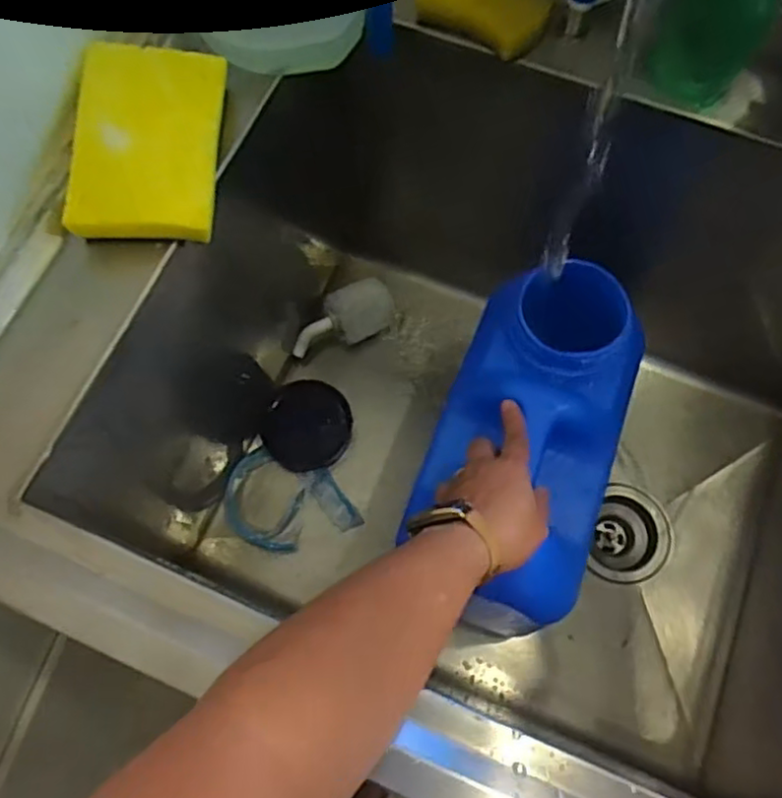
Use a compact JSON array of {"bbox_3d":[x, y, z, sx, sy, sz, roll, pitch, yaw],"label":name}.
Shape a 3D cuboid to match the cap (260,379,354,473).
[{"bbox_3d":[-0.101,0.031,0.809,0.105,0.026,0.105,-1,95,-14],"label":"cap"}]

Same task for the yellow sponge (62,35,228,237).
[{"bbox_3d":[-0.171,-0.182,0.474,0.094,0.026,0.144,4,84,-9],"label":"yellow sponge"}]

